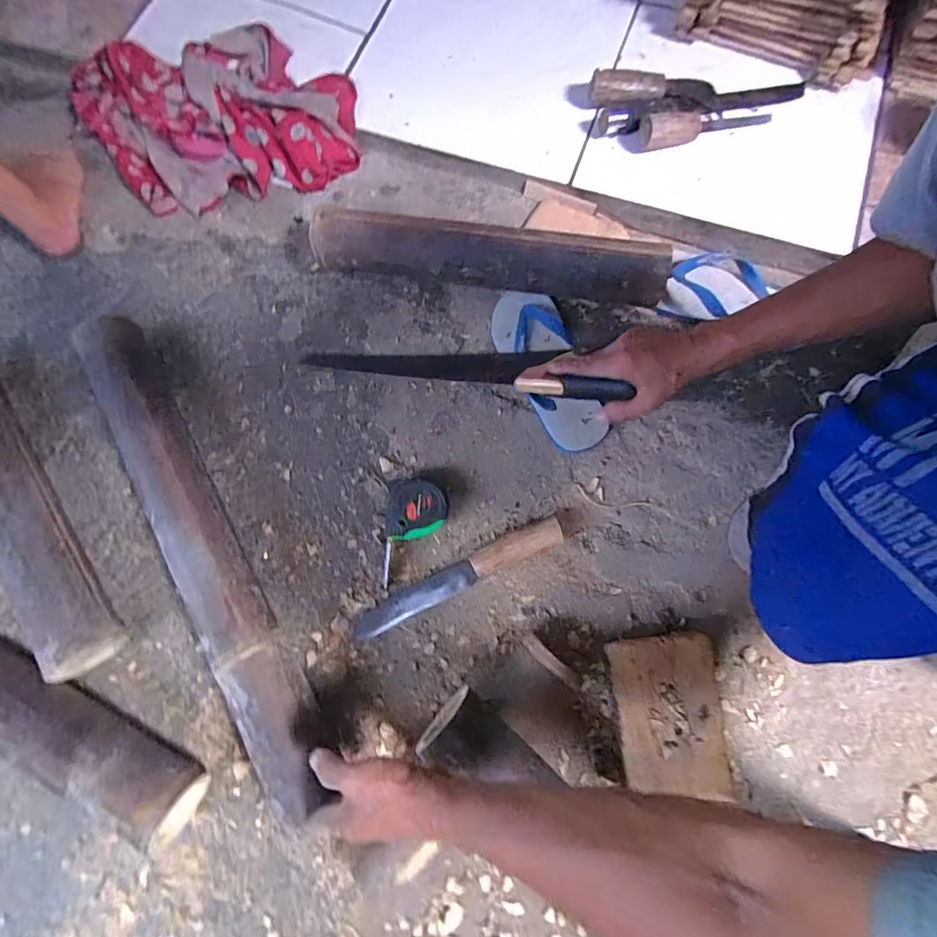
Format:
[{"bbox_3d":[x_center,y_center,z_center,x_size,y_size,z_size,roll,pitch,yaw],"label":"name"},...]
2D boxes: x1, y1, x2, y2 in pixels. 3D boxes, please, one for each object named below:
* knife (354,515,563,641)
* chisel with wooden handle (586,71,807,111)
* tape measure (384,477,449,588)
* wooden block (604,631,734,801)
[{"bbox_3d":[-0.010,0.134,0.588,0.278,0.038,0.042,-24,75,-6],"label":"knife"},{"bbox_3d":[0.338,-0.564,0.703,0.304,0.040,0.062,0,74,1],"label":"chisel with wooden handle"},{"bbox_3d":[-0.068,0.079,0.598,0.079,0.051,0.128,5,74,2],"label":"tape measure"},{"bbox_3d":[0.223,0.275,0.531,0.111,0.050,0.157,-4,74,0],"label":"wooden block"}]

